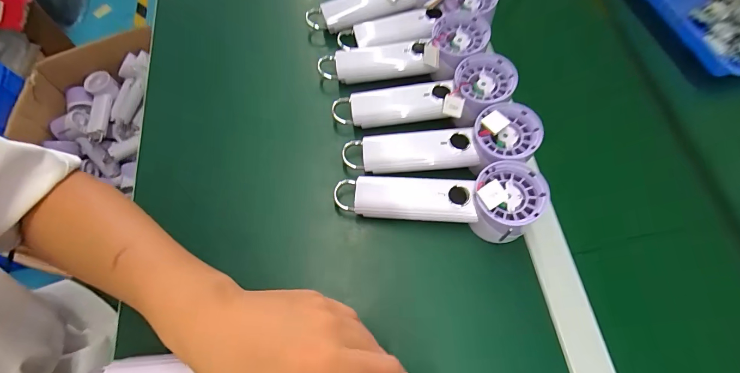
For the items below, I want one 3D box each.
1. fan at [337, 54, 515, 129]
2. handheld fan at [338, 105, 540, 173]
[{"bbox_3d":[0.059,-0.092,0.374,0.192,0.033,0.065,-10,66,11],"label":"fan"},{"bbox_3d":[0.070,-0.039,0.351,0.199,0.035,0.058,-7,66,11],"label":"handheld fan"}]

